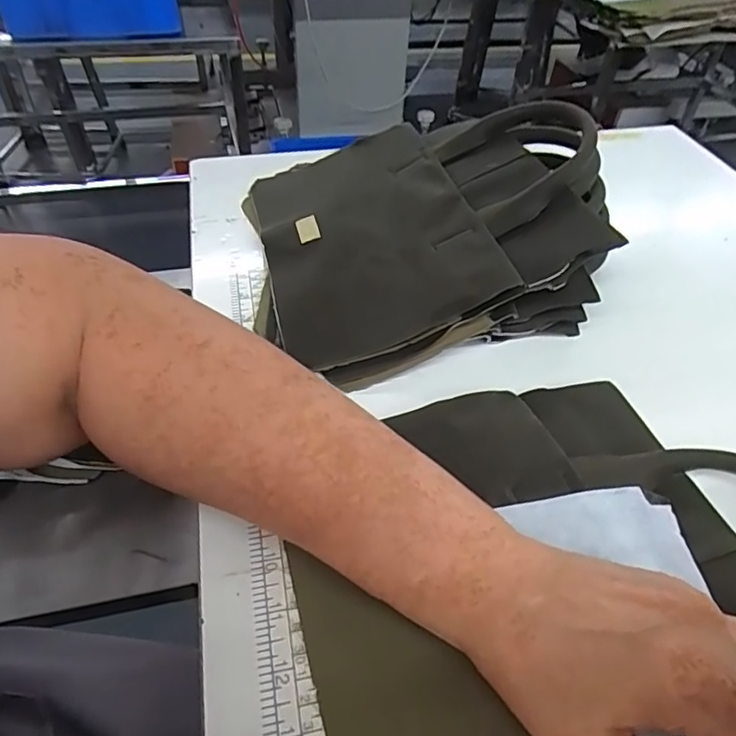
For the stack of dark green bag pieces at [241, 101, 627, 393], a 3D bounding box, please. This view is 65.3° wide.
[{"bbox_3d":[0.041,-0.125,0.433,0.254,0.074,0.274,-6,47,-9],"label":"stack of dark green bag pieces"}]

